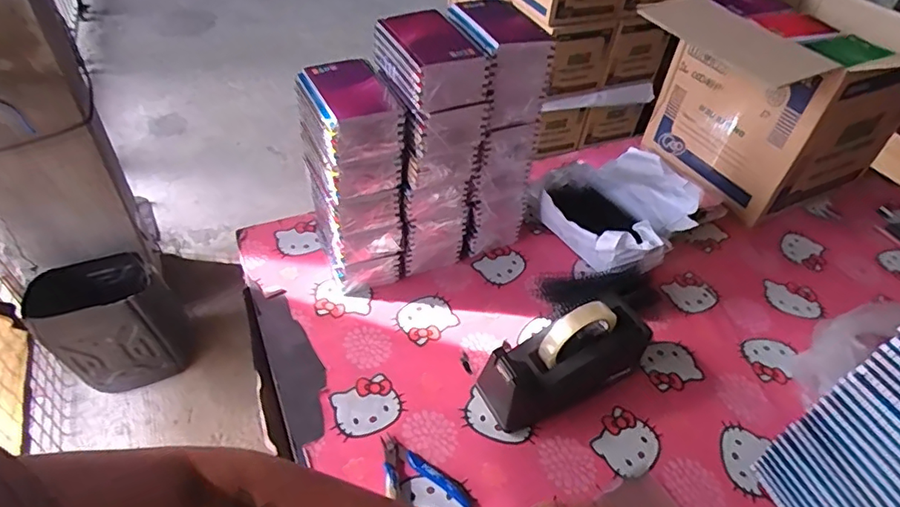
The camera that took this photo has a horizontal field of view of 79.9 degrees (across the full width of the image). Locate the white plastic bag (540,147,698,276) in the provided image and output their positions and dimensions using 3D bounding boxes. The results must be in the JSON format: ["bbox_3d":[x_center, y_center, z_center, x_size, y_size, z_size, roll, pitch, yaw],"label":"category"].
[{"bbox_3d":[0.256,-0.062,0.847,0.189,0.121,0.202,-22,51,-25],"label":"white plastic bag"}]

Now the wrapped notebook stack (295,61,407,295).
[{"bbox_3d":[-0.130,-0.090,0.724,0.104,0.276,0.136,-16,49,-20],"label":"wrapped notebook stack"}]

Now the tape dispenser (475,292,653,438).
[{"bbox_3d":[0.144,0.122,0.653,0.207,0.131,0.079,-20,51,-23],"label":"tape dispenser"}]

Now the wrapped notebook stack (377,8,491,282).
[{"bbox_3d":[-0.032,-0.125,0.728,0.100,0.338,0.119,-21,51,-24],"label":"wrapped notebook stack"}]

